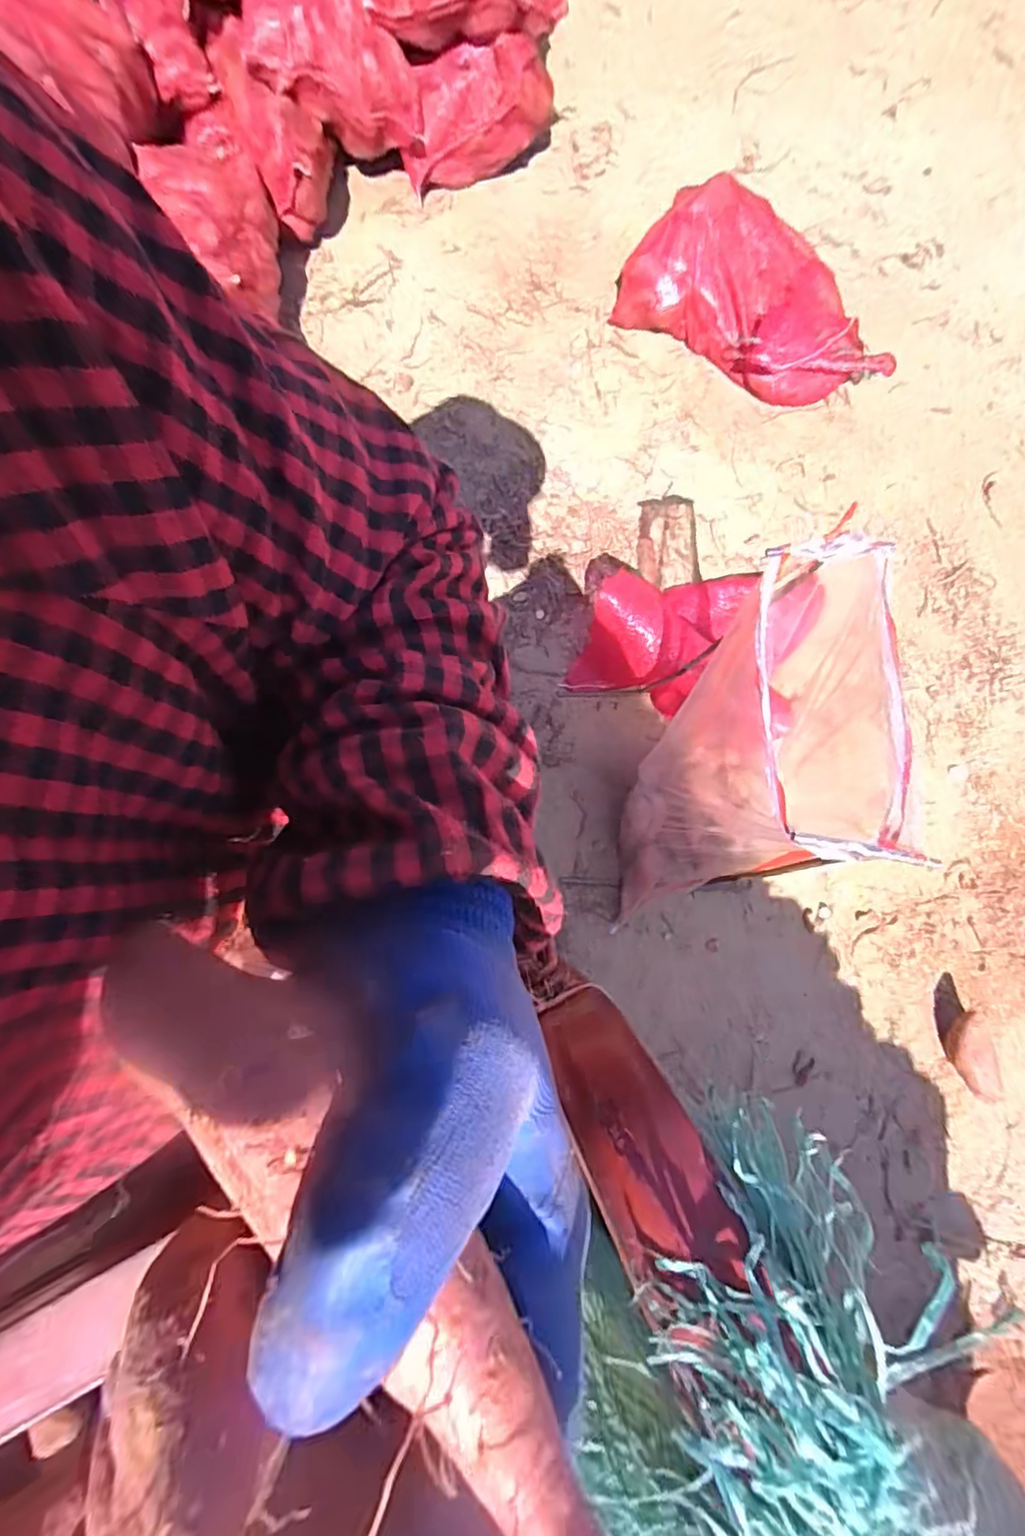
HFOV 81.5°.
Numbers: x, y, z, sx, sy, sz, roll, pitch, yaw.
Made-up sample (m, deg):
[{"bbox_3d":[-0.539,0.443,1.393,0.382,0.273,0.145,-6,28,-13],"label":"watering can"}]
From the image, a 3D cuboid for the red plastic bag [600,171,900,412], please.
[{"bbox_3d":[0.585,-1.128,1.430,0.694,0.237,0.339,32,78,6],"label":"red plastic bag"}]

